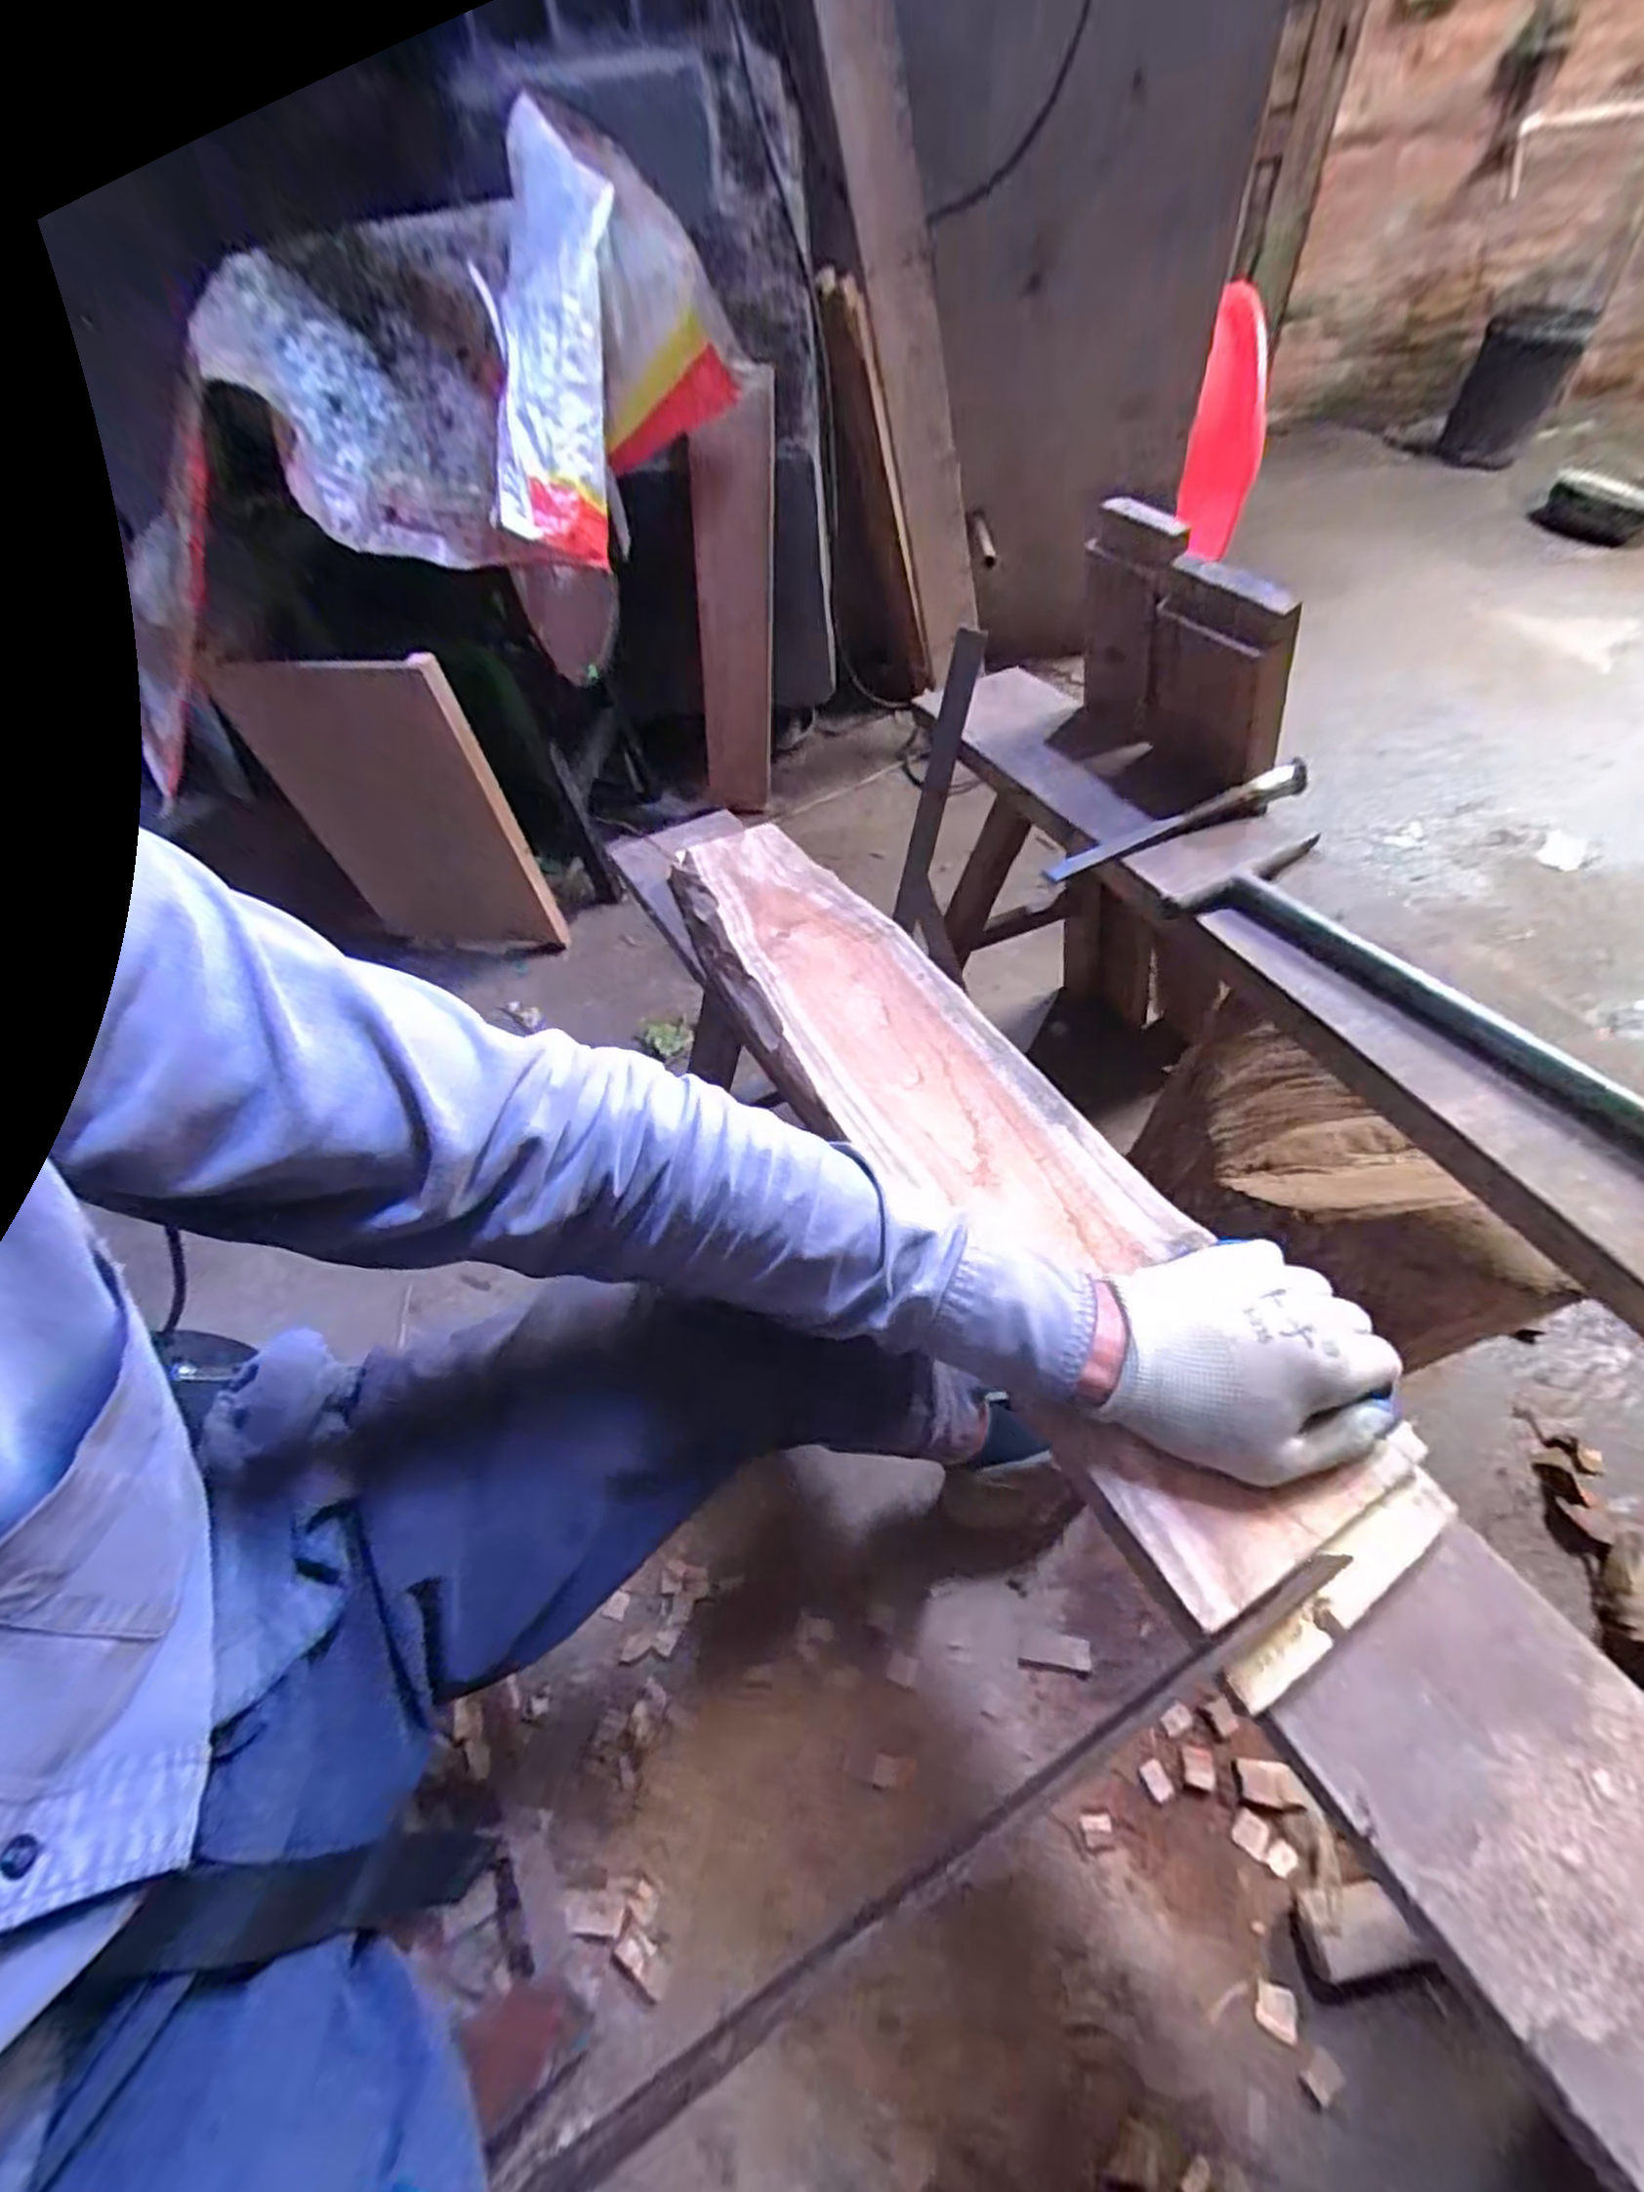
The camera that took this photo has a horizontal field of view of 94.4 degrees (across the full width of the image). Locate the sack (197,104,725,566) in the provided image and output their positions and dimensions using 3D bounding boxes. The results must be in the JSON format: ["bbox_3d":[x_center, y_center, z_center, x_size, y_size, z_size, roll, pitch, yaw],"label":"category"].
[{"bbox_3d":[-0.392,-0.987,1.002,0.400,0.316,0.654,6,52,12],"label":"sack"}]

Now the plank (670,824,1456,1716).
[{"bbox_3d":[0.065,-0.002,0.500,0.141,0.033,0.641,-24,53,-16],"label":"plank"}]

